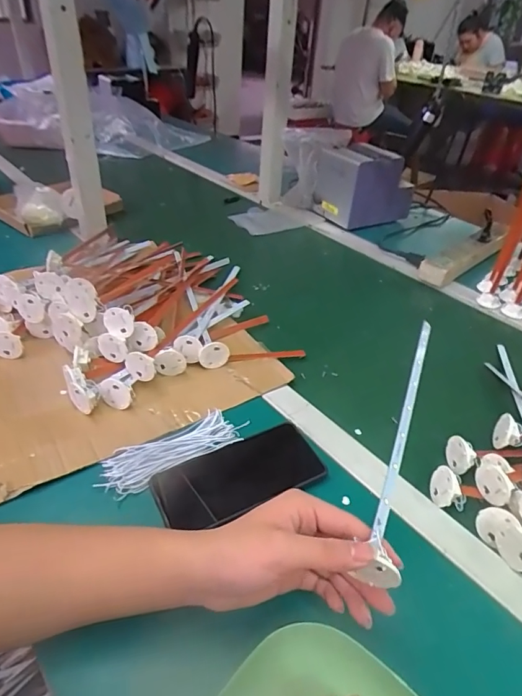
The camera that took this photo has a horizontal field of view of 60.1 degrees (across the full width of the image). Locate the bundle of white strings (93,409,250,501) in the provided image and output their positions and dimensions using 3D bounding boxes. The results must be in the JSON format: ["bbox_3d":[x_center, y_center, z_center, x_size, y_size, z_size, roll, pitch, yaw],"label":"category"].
[{"bbox_3d":[-0.089,0.106,0.465,0.148,0.013,0.048,-21,43,-26],"label":"bundle of white strings"}]

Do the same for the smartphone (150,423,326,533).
[{"bbox_3d":[-0.022,0.127,0.449,0.158,0.011,0.072,-17,41,-22],"label":"smartphone"}]

